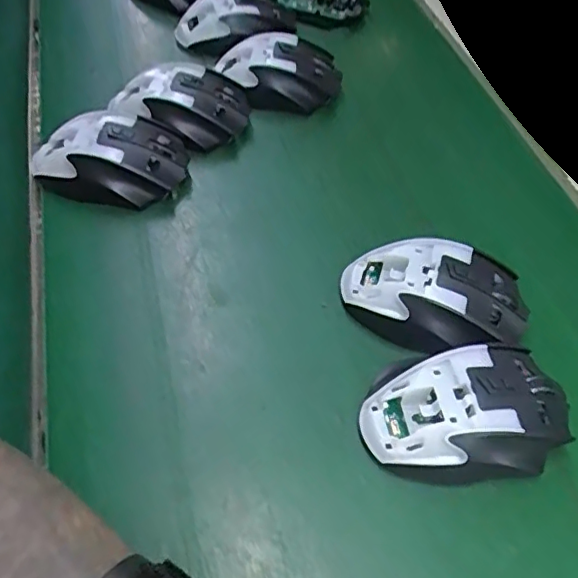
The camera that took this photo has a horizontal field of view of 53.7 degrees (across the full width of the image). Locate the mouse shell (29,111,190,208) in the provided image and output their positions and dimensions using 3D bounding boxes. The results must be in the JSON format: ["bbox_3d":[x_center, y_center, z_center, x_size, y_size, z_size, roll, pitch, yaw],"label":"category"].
[{"bbox_3d":[-0.134,-0.095,0.431,0.113,0.049,0.067,-3,52,-6],"label":"mouse shell"}]

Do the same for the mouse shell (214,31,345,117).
[{"bbox_3d":[-0.007,-0.190,0.507,0.111,0.043,0.069,-12,54,-13],"label":"mouse shell"}]

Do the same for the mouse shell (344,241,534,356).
[{"bbox_3d":[0.092,0.007,0.363,0.112,0.041,0.074,12,52,6],"label":"mouse shell"}]

